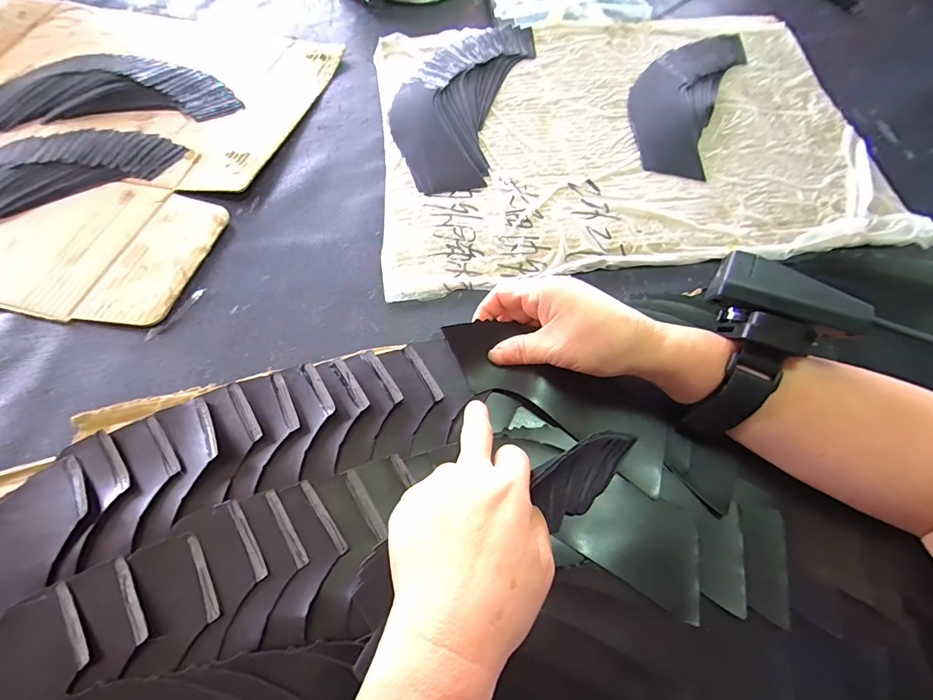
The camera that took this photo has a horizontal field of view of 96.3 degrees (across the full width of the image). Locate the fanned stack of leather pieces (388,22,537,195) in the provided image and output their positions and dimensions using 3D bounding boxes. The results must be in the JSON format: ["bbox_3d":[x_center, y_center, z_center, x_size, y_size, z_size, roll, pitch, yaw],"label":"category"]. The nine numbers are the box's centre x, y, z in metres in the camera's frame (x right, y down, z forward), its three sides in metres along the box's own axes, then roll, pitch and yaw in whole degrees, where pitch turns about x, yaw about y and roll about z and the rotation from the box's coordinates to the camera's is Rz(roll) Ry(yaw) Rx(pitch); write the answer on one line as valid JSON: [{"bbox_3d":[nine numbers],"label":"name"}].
[{"bbox_3d":[-0.009,-0.266,0.436,0.113,0.022,0.257,15,64,9],"label":"fanned stack of leather pieces"}]

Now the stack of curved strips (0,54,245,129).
[{"bbox_3d":[-0.400,-0.291,0.456,0.293,0.014,0.122,-5,63,-2],"label":"stack of curved strips"}]

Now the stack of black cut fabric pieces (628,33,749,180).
[{"bbox_3d":[0.232,-0.278,0.447,0.093,0.016,0.233,24,66,13],"label":"stack of black cut fabric pieces"}]

